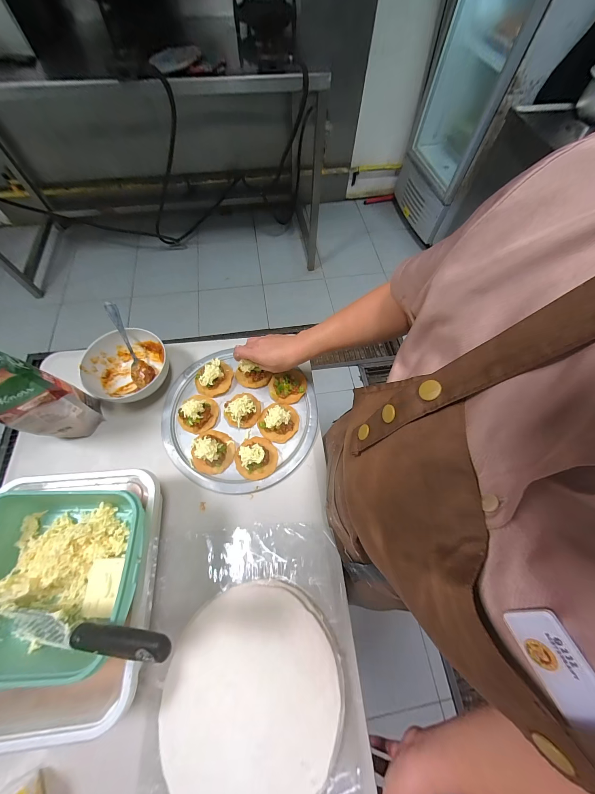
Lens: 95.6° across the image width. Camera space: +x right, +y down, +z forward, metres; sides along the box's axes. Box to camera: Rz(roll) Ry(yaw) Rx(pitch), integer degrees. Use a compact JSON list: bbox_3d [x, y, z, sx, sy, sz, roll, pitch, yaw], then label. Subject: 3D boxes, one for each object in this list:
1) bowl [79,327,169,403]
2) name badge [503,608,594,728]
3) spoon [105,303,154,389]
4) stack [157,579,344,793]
[{"bbox_3d":[-0.354,-0.062,0.557,0.138,0.061,0.160,18,66,8],"label":"bowl"},{"bbox_3d":[0.134,0.144,0.126,0.004,0.027,0.073,-3,55,-35],"label":"name badge"},{"bbox_3d":[-0.350,-0.109,0.565,0.043,0.031,0.178,-21,97,-10],"label":"spoon"},{"bbox_3d":[-0.063,0.410,0.374,0.236,0.019,0.252,41,71,17],"label":"stack"}]

